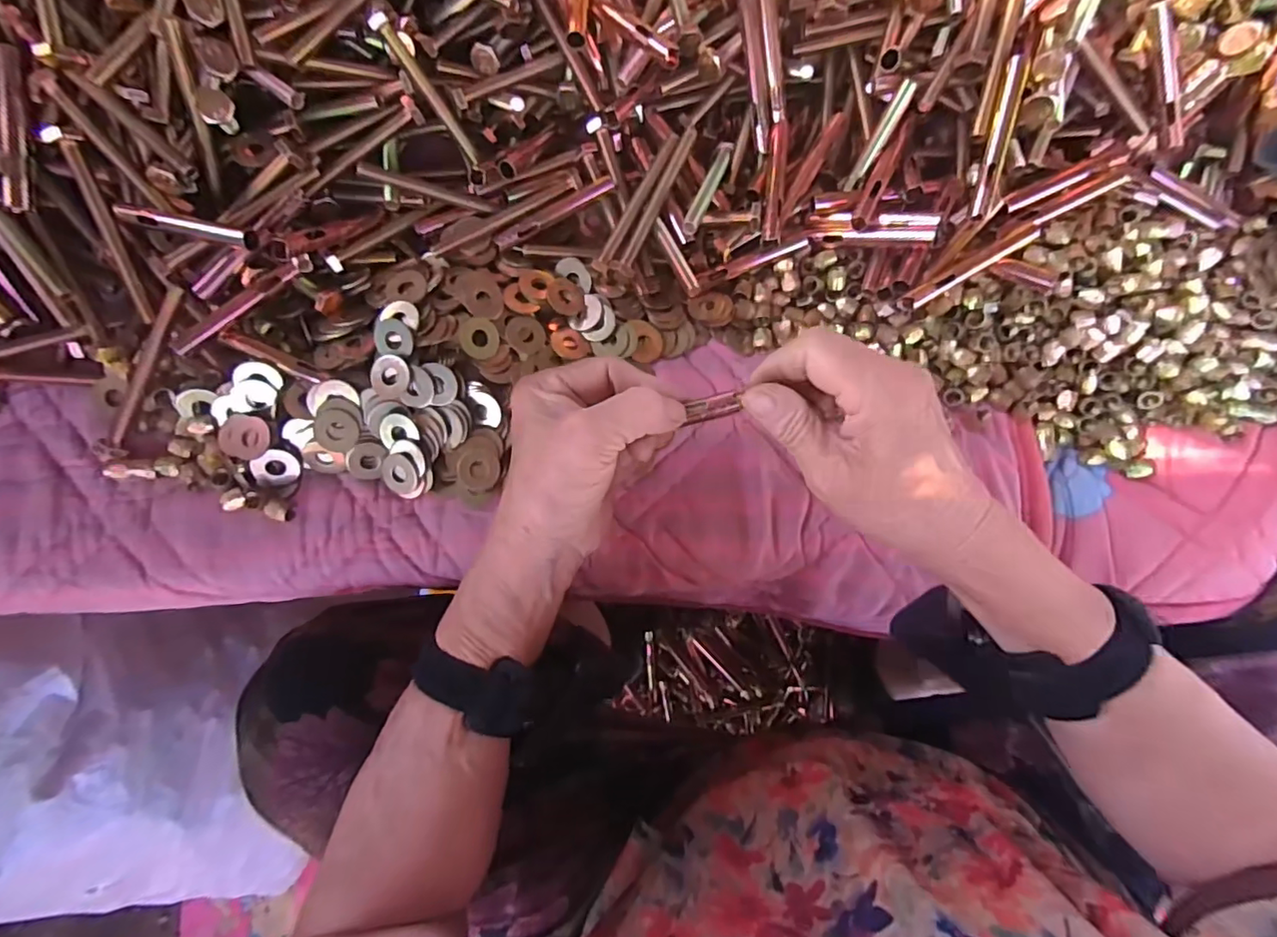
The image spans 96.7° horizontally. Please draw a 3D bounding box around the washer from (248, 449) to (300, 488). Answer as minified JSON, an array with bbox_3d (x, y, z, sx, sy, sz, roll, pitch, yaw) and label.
[{"bbox_3d":[-0.214,0.001,0.334,0.024,0.023,0.005,-34,42,-5],"label":"washer"}]

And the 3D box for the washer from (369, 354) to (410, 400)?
[{"bbox_3d":[-0.145,-0.054,0.331,0.022,0.004,0.025,-24,82,-4],"label":"washer"}]

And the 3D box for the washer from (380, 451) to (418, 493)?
[{"bbox_3d":[-0.142,0.002,0.338,0.026,0.004,0.025,-3,103,21],"label":"washer"}]

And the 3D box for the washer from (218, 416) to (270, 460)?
[{"bbox_3d":[-0.228,-0.018,0.326,0.030,0.005,0.025,6,81,1],"label":"washer"}]

